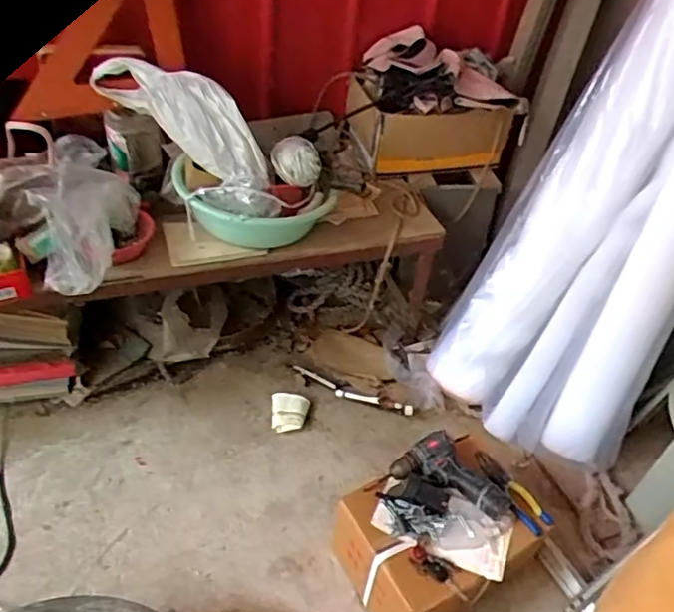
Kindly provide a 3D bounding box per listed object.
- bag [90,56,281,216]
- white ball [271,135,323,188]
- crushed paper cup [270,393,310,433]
[{"bbox_3d":[-0.345,-0.409,1.319,0.156,0.183,0.588,-28,53,-33],"label":"bag"},{"bbox_3d":[-0.091,-0.316,1.326,0.108,0.085,0.076,-1,42,-9],"label":"white ball"},{"bbox_3d":[-0.113,0.258,1.471,0.095,0.041,0.095,1,42,-8],"label":"crushed paper cup"}]

